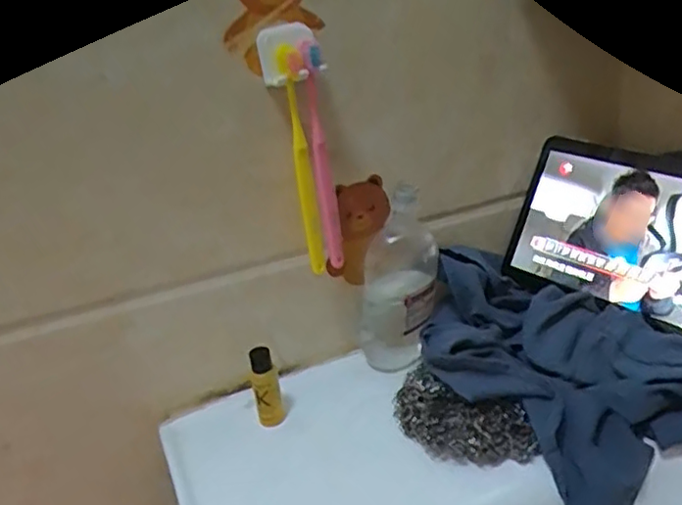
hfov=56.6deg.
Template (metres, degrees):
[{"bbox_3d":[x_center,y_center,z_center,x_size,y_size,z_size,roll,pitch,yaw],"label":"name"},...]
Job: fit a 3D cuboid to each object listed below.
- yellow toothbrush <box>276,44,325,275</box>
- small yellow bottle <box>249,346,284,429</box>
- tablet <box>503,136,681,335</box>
[{"bbox_3d":[-0.029,-0.065,0.490,0.015,0.180,0.020,-5,25,2],"label":"yellow toothbrush"},{"bbox_3d":[-0.062,0.108,0.520,0.021,0.068,0.016,-8,25,-3],"label":"small yellow bottle"},{"bbox_3d":[0.255,-0.012,0.543,0.217,0.136,0.016,24,10,41],"label":"tablet"}]

